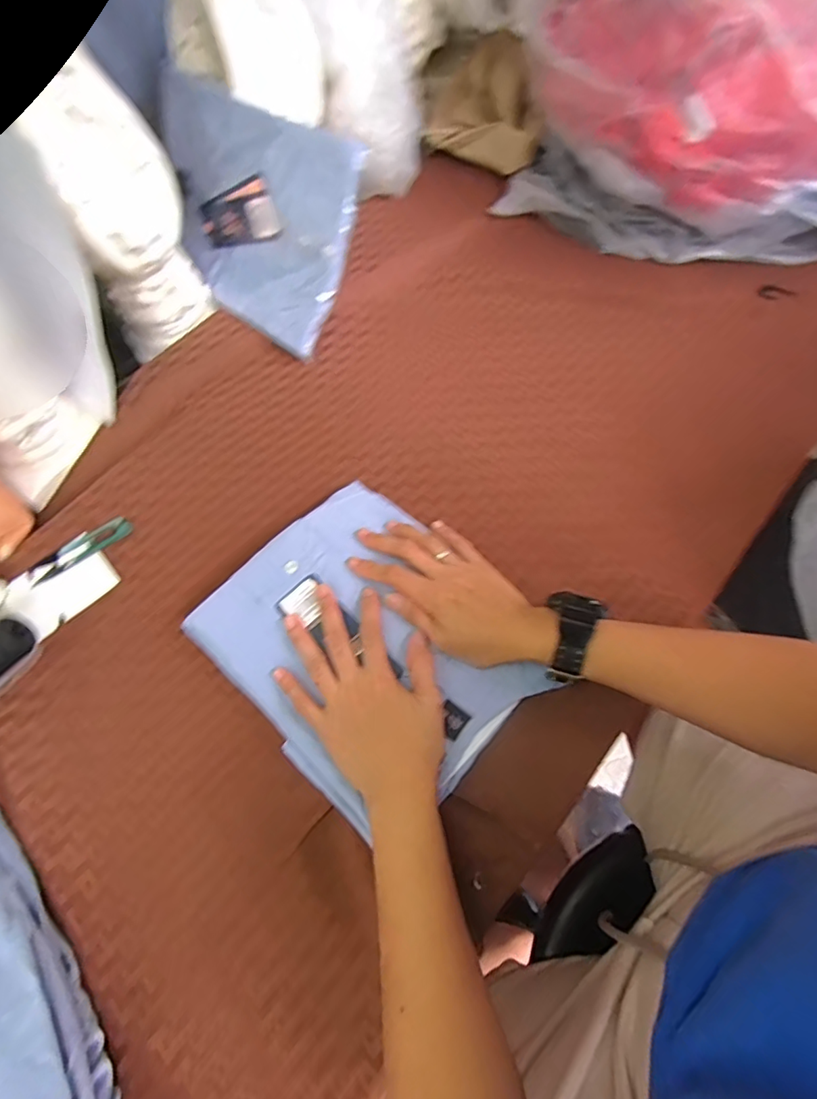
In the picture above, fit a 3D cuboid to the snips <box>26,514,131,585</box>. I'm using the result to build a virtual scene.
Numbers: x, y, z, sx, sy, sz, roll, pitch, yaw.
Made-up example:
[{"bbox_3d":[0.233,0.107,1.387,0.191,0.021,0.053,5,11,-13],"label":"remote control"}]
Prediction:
[{"bbox_3d":[-0.325,-0.001,0.518,0.101,0.004,0.025,-33,69,-12],"label":"snips"}]

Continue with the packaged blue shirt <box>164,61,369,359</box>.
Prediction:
[{"bbox_3d":[-0.179,-0.367,0.578,0.260,0.201,0.026,34,39,14],"label":"packaged blue shirt"}]

